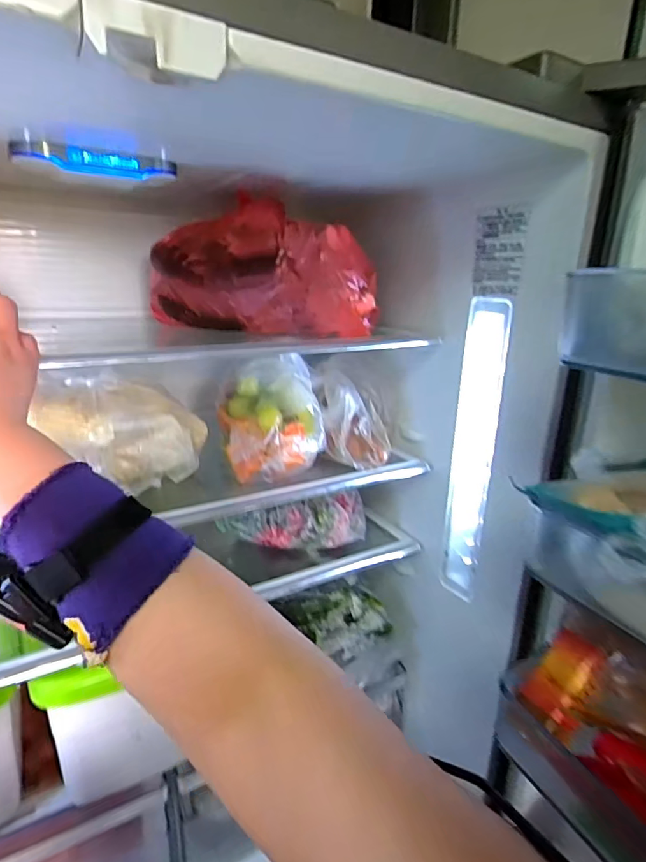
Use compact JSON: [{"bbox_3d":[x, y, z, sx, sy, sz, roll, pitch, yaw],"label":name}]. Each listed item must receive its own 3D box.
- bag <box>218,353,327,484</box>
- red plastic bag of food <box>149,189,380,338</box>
[{"bbox_3d":[-0.057,-0.017,0.580,0.117,0.125,0.115,-7,19,-18],"label":"bag"},{"bbox_3d":[-0.076,-0.187,0.587,0.275,0.131,0.121,8,20,24],"label":"red plastic bag of food"}]

